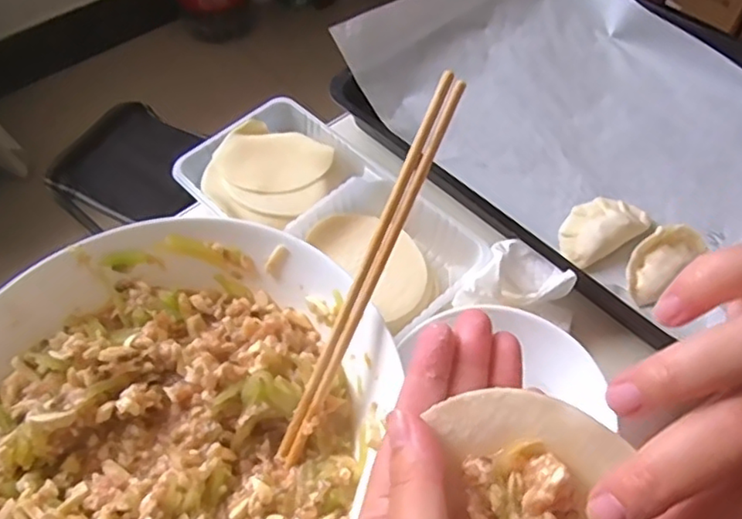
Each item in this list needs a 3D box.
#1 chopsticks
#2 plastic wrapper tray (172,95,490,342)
[{"bbox_3d":[-0.002,0.008,0.287,0.011,0.006,0.193,27,100,18],"label":"chopsticks"},{"bbox_3d":[-0.027,-0.028,0.404,0.197,0.032,0.098,37,63,23],"label":"plastic wrapper tray"}]

